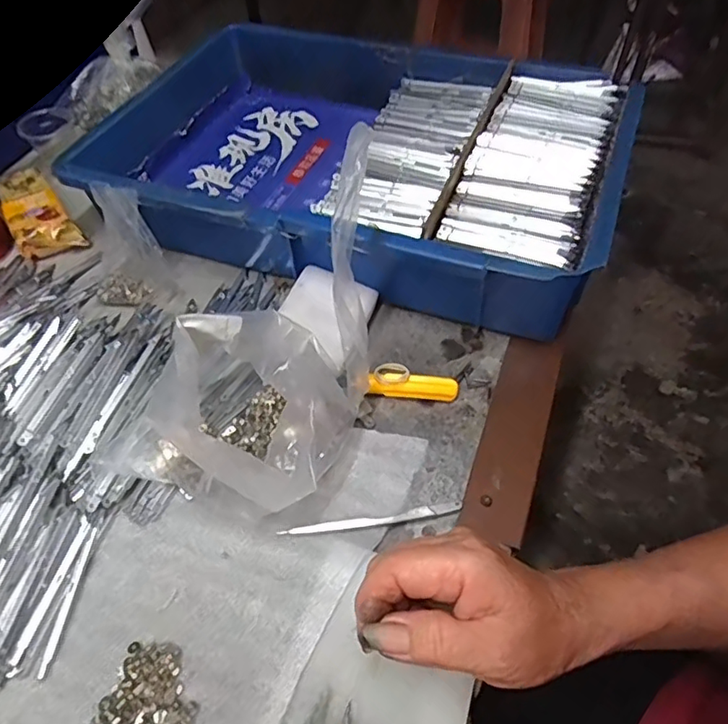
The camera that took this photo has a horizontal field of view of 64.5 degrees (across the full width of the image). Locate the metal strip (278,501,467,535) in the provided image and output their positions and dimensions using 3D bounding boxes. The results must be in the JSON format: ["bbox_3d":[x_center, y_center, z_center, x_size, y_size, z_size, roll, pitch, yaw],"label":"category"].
[{"bbox_3d":[0.005,0.093,0.340,0.108,0.004,0.009,-9,40,-7],"label":"metal strip"}]

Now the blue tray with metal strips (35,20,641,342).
[{"bbox_3d":[-0.004,-0.176,0.512,0.427,0.079,0.295,17,54,14],"label":"blue tray with metal strips"}]

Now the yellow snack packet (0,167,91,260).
[{"bbox_3d":[-0.296,-0.136,0.524,0.048,0.031,0.108,-29,57,-20],"label":"yellow snack packet"}]

